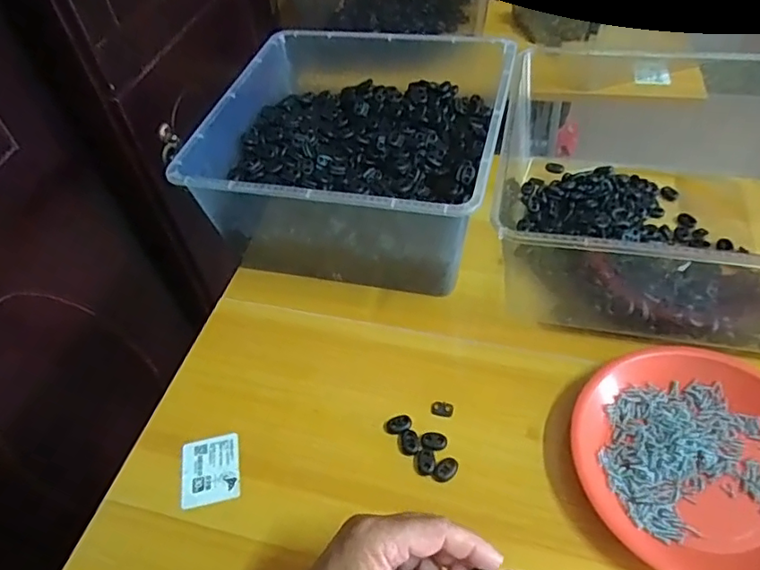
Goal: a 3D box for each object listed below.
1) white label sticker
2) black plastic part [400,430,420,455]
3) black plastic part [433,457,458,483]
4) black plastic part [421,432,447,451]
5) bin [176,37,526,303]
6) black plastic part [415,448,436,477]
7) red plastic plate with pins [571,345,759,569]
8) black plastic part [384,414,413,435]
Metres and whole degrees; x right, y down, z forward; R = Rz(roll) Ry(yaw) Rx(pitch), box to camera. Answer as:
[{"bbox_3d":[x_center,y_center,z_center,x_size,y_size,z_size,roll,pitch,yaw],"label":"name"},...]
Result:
[{"bbox_3d":[-0.146,0.159,0.483,0.049,0.005,0.058,-12,53,-4],"label":"white label sticker"},{"bbox_3d":[0.025,0.134,0.479,0.017,0.004,0.022,-4,50,1],"label":"black plastic part"},{"bbox_3d":[0.054,0.152,0.461,0.015,0.006,0.022,30,58,27],"label":"black plastic part"},{"bbox_3d":[0.046,0.132,0.476,0.022,0.005,0.015,-3,50,3],"label":"black plastic part"},{"bbox_3d":[-0.017,-0.138,0.623,0.308,0.144,0.289,8,51,12],"label":"bin"},{"bbox_3d":[0.037,0.147,0.467,0.017,0.005,0.022,1,50,5],"label":"black plastic part"},{"bbox_3d":[0.249,0.136,0.435,0.176,0.030,0.190,-2,50,3],"label":"red plastic plate with pins"},{"bbox_3d":[0.016,0.122,0.491,0.024,0.004,0.016,-19,51,-11],"label":"black plastic part"}]

